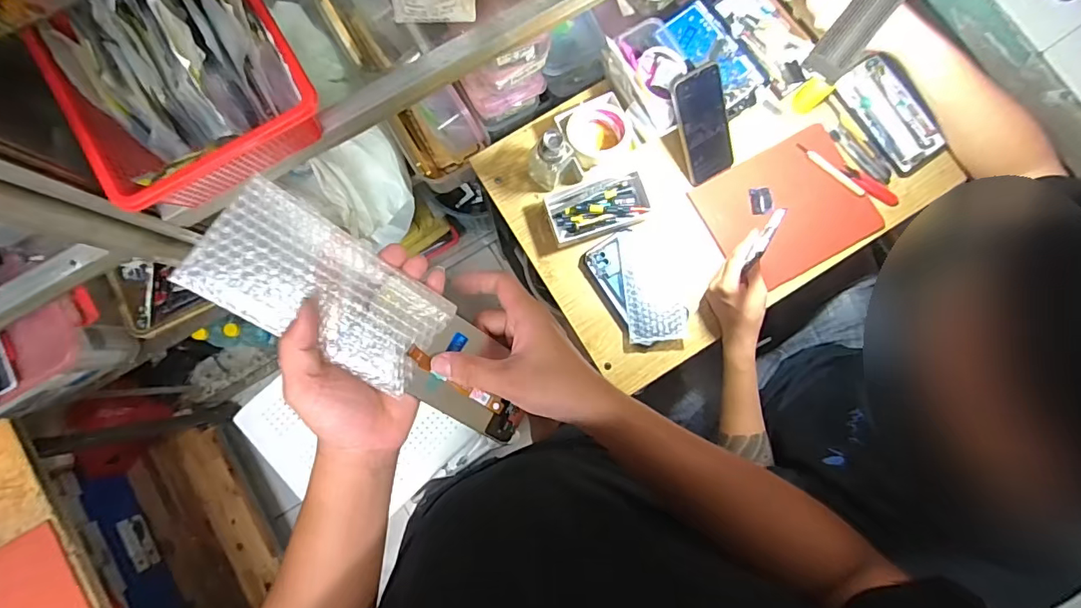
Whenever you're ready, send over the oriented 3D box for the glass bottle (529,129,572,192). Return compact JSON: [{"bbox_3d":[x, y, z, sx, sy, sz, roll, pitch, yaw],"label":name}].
[{"bbox_3d":[0.012,-0.218,0.730,0.058,0.111,0.049,37,85,3],"label":"glass bottle"}]

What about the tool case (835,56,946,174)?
[{"bbox_3d":[0.557,-0.302,0.778,0.085,0.023,0.185,-29,85,-4],"label":"tool case"}]

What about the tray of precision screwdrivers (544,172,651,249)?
[{"bbox_3d":[0.089,-0.149,0.762,0.153,0.033,0.079,-17,84,-2],"label":"tray of precision screwdrivers"}]

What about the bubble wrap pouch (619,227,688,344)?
[{"bbox_3d":[0.178,-0.031,0.761,0.095,0.021,0.176,-5,84,-1],"label":"bubble wrap pouch"}]

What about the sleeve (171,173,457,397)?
[{"bbox_3d":[-0.151,-0.009,0.351,0.166,0.009,0.085,33,75,-16],"label":"sleeve"}]

